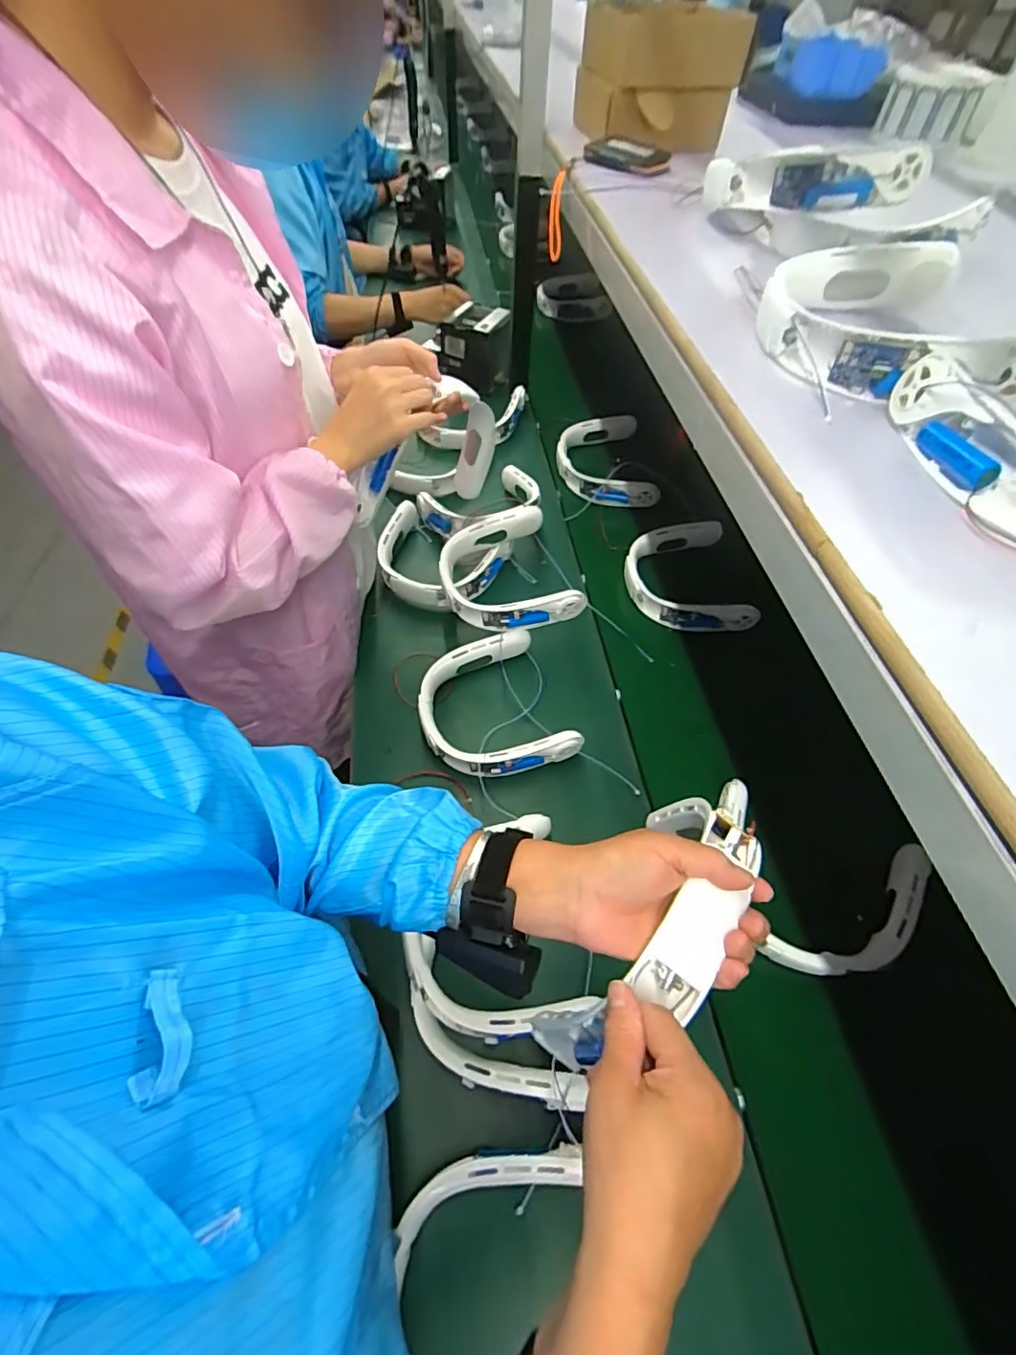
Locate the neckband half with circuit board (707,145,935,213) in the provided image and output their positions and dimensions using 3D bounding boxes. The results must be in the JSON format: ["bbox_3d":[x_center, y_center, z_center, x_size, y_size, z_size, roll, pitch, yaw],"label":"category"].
[{"bbox_3d":[0.334,-0.569,0.625,0.246,0.060,0.092,24,57,28],"label":"neckband half with circuit board"}]

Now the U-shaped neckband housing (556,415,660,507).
[{"bbox_3d":[0.210,-0.475,1.238,0.191,0.081,0.274,-2,56,-4],"label":"U-shaped neckband housing"}]

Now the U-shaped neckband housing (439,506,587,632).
[{"bbox_3d":[-0.006,-0.173,0.927,0.209,0.067,0.227,-16,58,-13],"label":"U-shaped neckband housing"}]

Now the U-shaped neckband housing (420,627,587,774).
[{"bbox_3d":[-0.023,0.052,0.827,0.211,0.059,0.213,-19,59,-15],"label":"U-shaped neckband housing"}]

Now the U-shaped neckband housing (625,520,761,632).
[{"bbox_3d":[0.311,-0.181,1.015,0.177,0.065,0.236,-4,56,-6],"label":"U-shaped neckband housing"}]

